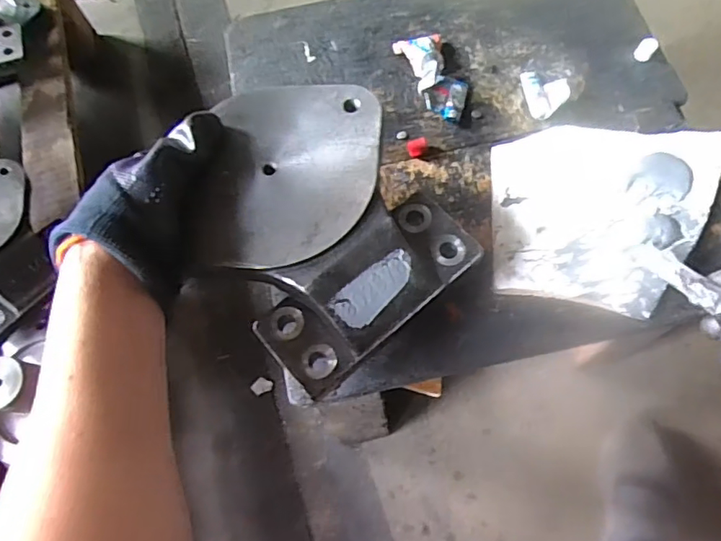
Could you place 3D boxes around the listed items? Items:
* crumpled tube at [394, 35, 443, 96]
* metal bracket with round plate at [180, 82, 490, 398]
[{"bbox_3d":[0.050,-0.169,0.445,0.037,0.015,0.056,-9,69,1],"label":"crumpled tube"},{"bbox_3d":[-0.030,-0.034,0.348,0.143,0.030,0.176,-38,74,-11],"label":"metal bracket with round plate"}]

